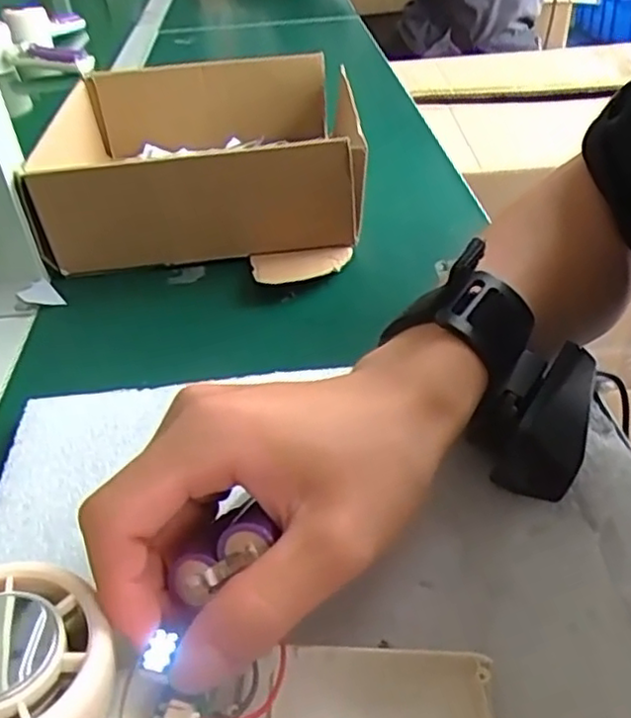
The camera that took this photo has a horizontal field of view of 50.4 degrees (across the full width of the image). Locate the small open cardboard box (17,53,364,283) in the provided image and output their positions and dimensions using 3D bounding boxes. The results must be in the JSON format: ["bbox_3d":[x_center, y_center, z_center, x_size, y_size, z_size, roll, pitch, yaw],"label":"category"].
[{"bbox_3d":[-0.081,-0.154,0.504,0.214,0.075,0.274,-3,38,1],"label":"small open cardboard box"}]

